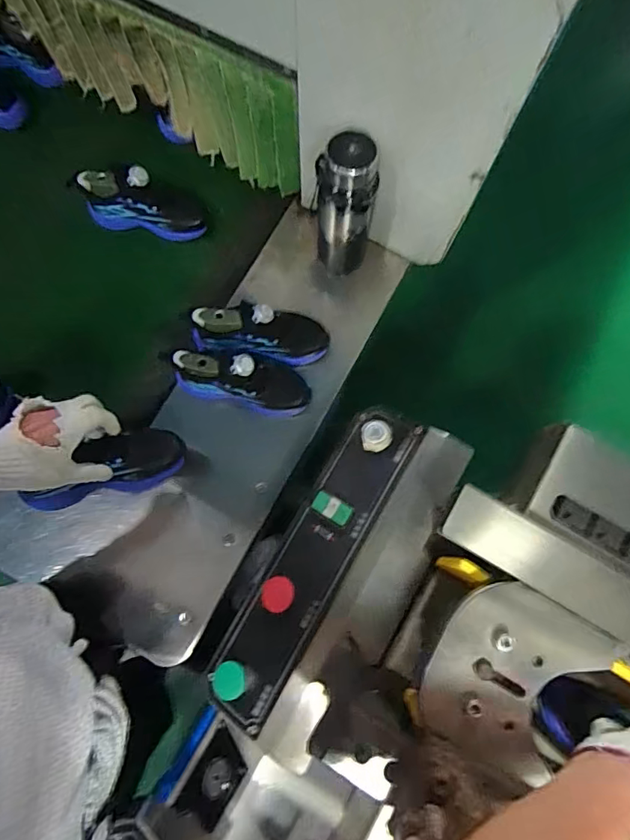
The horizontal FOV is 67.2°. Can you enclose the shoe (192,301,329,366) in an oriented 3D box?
[{"bbox_3d":[-0.082,-0.144,0.747,0.211,0.120,0.080,4,79,-17],"label":"shoe"}]

